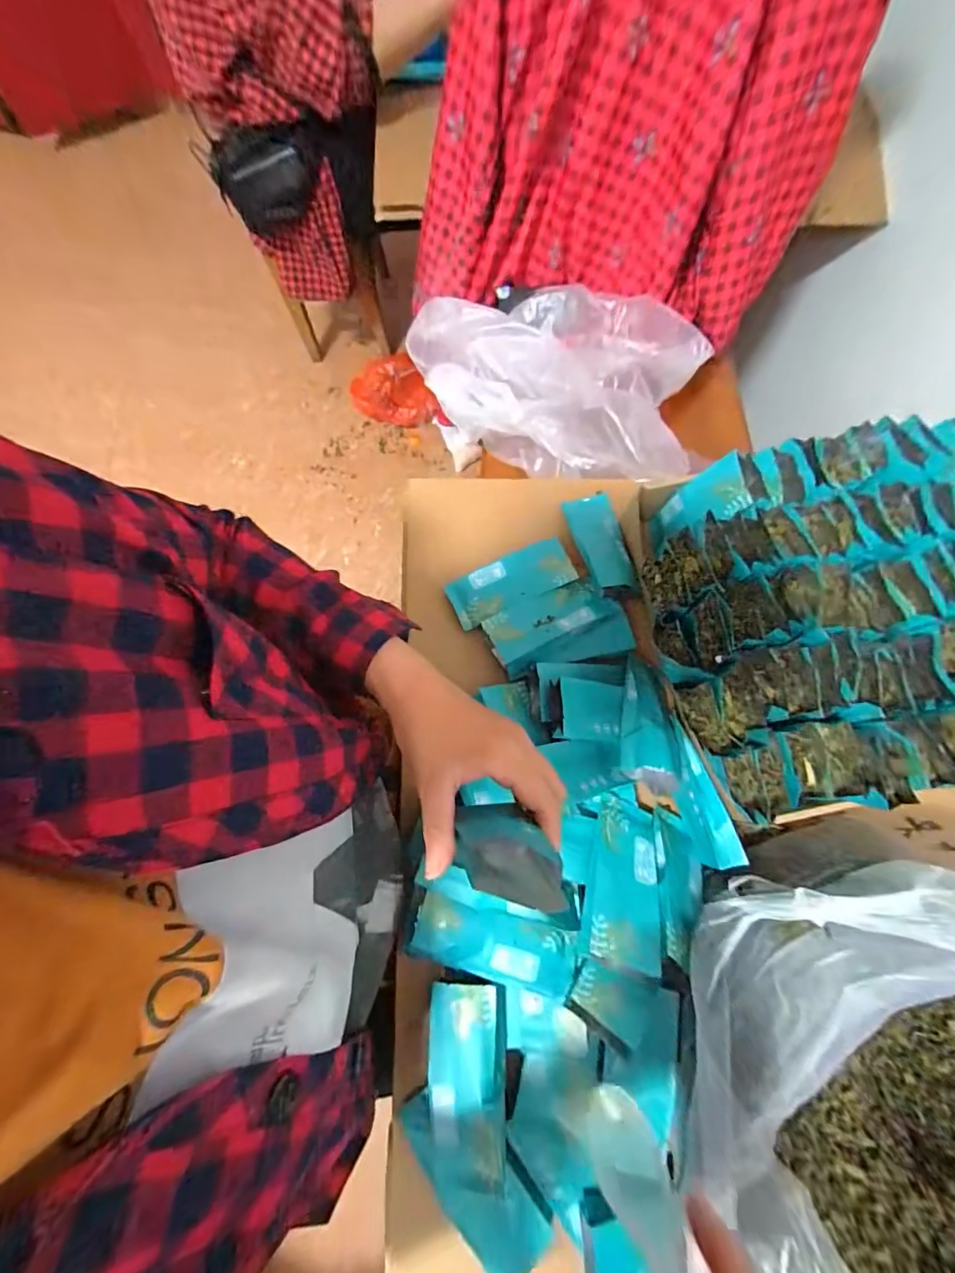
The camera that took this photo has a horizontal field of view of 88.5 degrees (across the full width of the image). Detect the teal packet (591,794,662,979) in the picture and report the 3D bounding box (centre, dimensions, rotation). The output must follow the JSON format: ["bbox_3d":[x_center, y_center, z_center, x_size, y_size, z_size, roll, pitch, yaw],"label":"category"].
[{"bbox_3d":[0.125,0.198,0.406,0.057,0.012,0.134,18,41,4],"label":"teal packet"}]

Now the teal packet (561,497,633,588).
[{"bbox_3d":[0.134,-0.103,0.532,0.051,0.008,0.118,-15,65,0],"label":"teal packet"}]

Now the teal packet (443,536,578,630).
[{"bbox_3d":[0.035,-0.057,0.516,0.130,0.009,0.053,-24,75,-8],"label":"teal packet"}]

